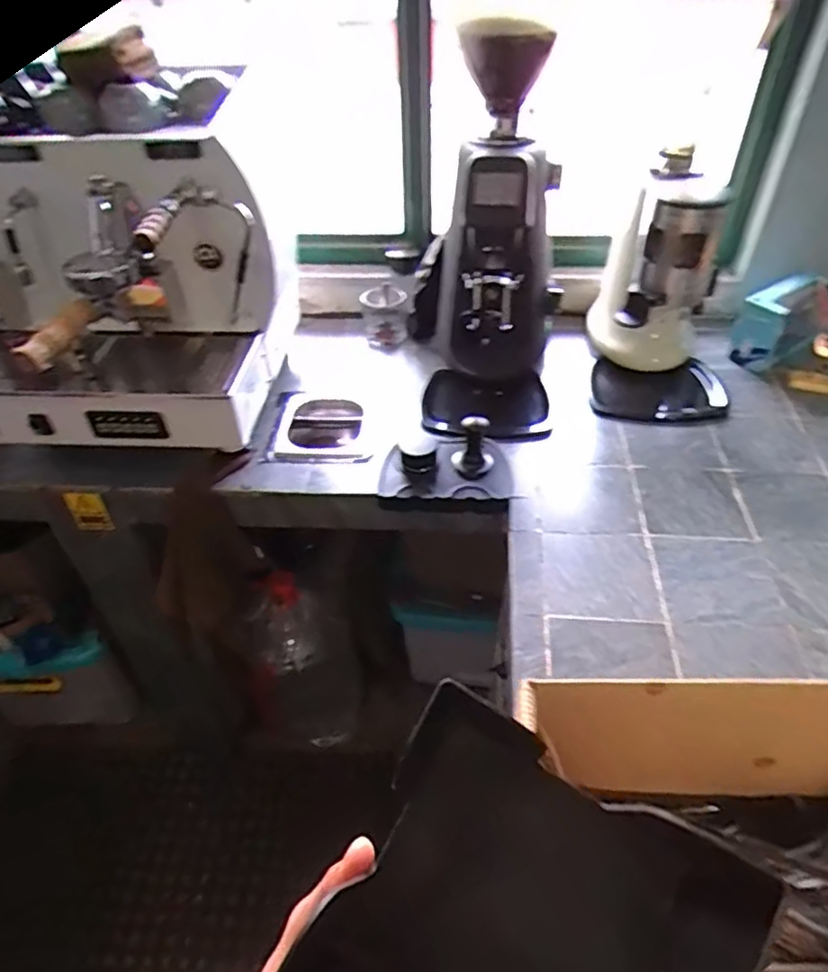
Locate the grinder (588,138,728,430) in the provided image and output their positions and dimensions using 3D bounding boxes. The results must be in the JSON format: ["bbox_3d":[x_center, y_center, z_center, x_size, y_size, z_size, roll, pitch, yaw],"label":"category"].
[{"bbox_3d":[0.443,-0.345,1.085,0.213,0.344,0.270,3,43,5],"label":"grinder"}]

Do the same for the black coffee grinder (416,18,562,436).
[{"bbox_3d":[0.128,-0.393,1.024,0.229,0.556,0.303,-1,43,1],"label":"black coffee grinder"}]

